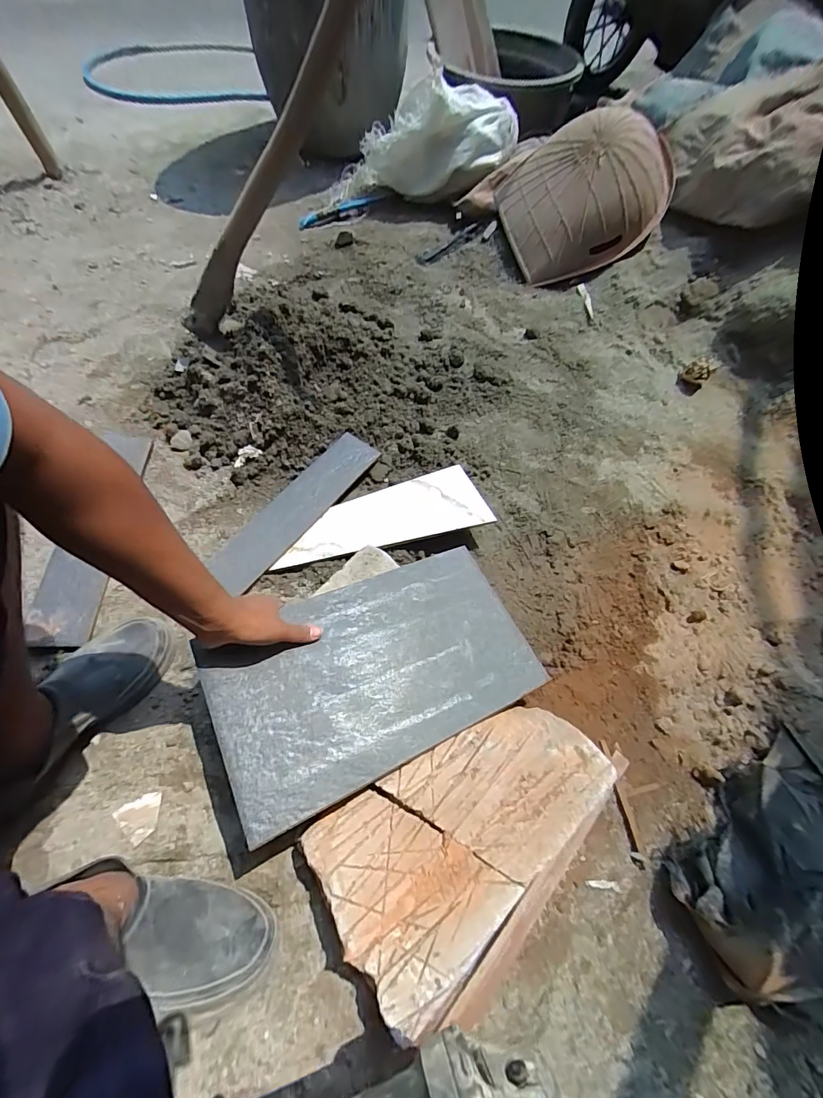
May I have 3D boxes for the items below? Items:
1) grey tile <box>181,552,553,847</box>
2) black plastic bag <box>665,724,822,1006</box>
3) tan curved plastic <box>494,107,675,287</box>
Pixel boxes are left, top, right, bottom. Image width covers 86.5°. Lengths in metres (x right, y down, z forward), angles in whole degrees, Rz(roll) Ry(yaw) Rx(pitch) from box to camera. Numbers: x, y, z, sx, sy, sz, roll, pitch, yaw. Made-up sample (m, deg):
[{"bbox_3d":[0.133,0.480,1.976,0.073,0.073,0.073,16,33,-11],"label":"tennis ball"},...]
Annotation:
[{"bbox_3d":[-0.037,0.144,0.547,0.388,0.012,0.227,-17,63,-25],"label":"grey tile"},{"bbox_3d":[0.439,0.378,0.513,0.275,0.090,0.177,-26,69,-14],"label":"black plastic bag"},{"bbox_3d":[0.461,-0.958,1.198,0.183,0.397,0.413,-11,71,-51],"label":"tan curved plastic"}]

